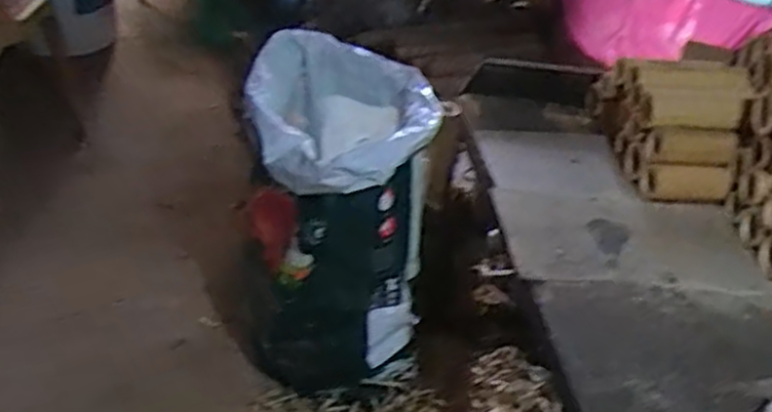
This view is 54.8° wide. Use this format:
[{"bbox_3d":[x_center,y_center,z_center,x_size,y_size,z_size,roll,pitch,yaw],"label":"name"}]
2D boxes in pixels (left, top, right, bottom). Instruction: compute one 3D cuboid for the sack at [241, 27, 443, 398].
[{"bbox_3d":[-0.084,0.046,1.314,0.286,0.545,0.372,2,35,-2],"label":"sack"}]

